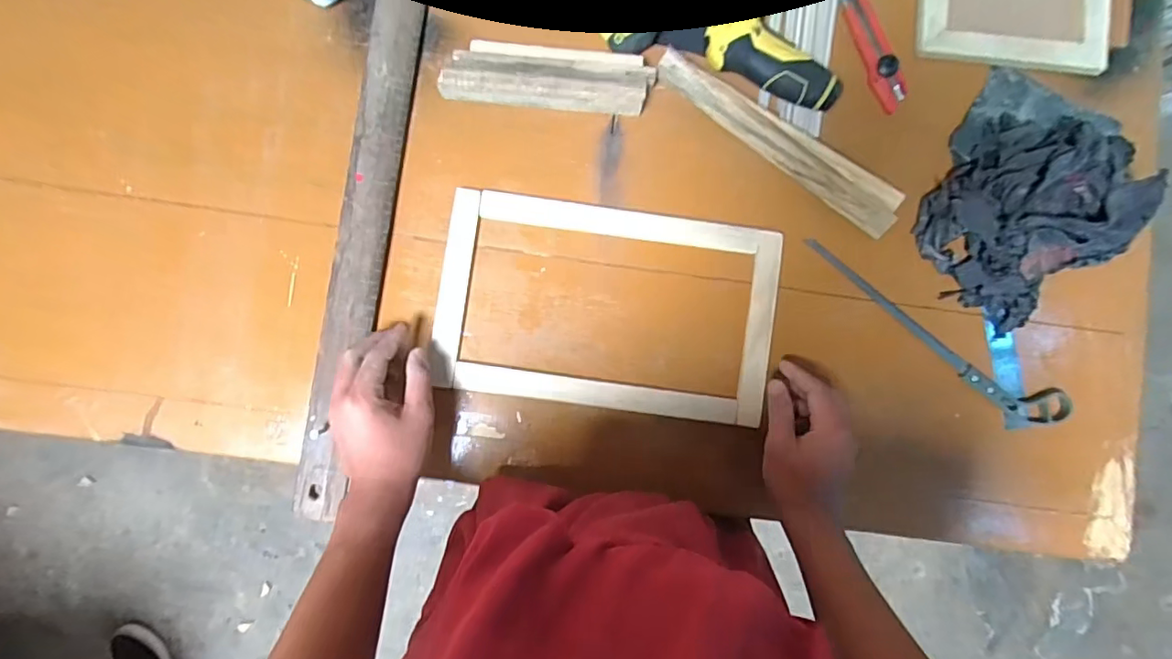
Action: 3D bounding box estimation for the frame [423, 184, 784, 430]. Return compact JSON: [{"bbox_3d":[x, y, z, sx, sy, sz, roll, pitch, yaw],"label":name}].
[{"bbox_3d":[0.023,-0.025,0.573,0.348,0.016,0.211,7,89,-2],"label":"frame"}]

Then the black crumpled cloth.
[{"bbox_3d":[0.469,-0.138,0.564,0.197,0.063,0.249,36,88,-1],"label":"black crumpled cloth"}]

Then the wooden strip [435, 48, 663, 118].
[{"bbox_3d":[-0.039,-0.256,0.566,0.215,0.031,0.054,4,89,-2],"label":"wooden strip"}]

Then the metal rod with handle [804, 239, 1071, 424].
[{"bbox_3d":[0.371,0.007,0.583,0.321,0.020,0.046,32,88,-1],"label":"metal rod with handle"}]

